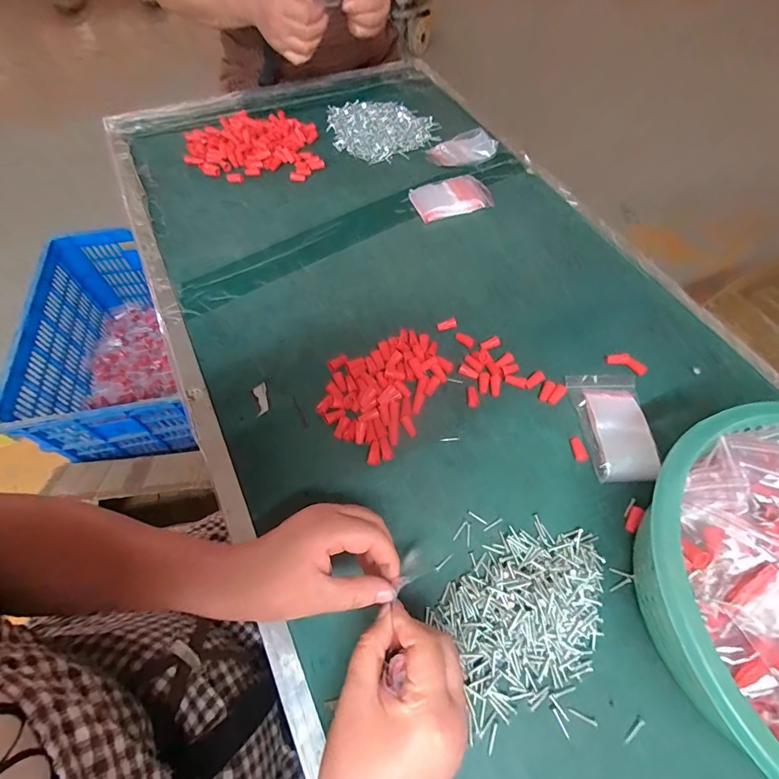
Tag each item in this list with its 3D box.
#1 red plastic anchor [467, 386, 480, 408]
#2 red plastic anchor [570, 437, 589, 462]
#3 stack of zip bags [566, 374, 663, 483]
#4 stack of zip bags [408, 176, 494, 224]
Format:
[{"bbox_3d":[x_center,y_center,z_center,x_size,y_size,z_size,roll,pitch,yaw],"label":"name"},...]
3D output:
[{"bbox_3d":[0.088,0.008,0.424,0.012,0.007,0.023,1,60,-1],"label":"red plastic anchor"},{"bbox_3d":[0.188,0.059,0.400,0.012,0.004,0.025,-13,74,-8],"label":"red plastic anchor"},{"bbox_3d":[0.233,0.034,0.409,0.075,0.014,0.116,-4,60,-4],"label":"stack of zip bags"},{"bbox_3d":[0.092,-0.284,0.584,0.118,0.024,0.067,-18,62,-11],"label":"stack of zip bags"}]

